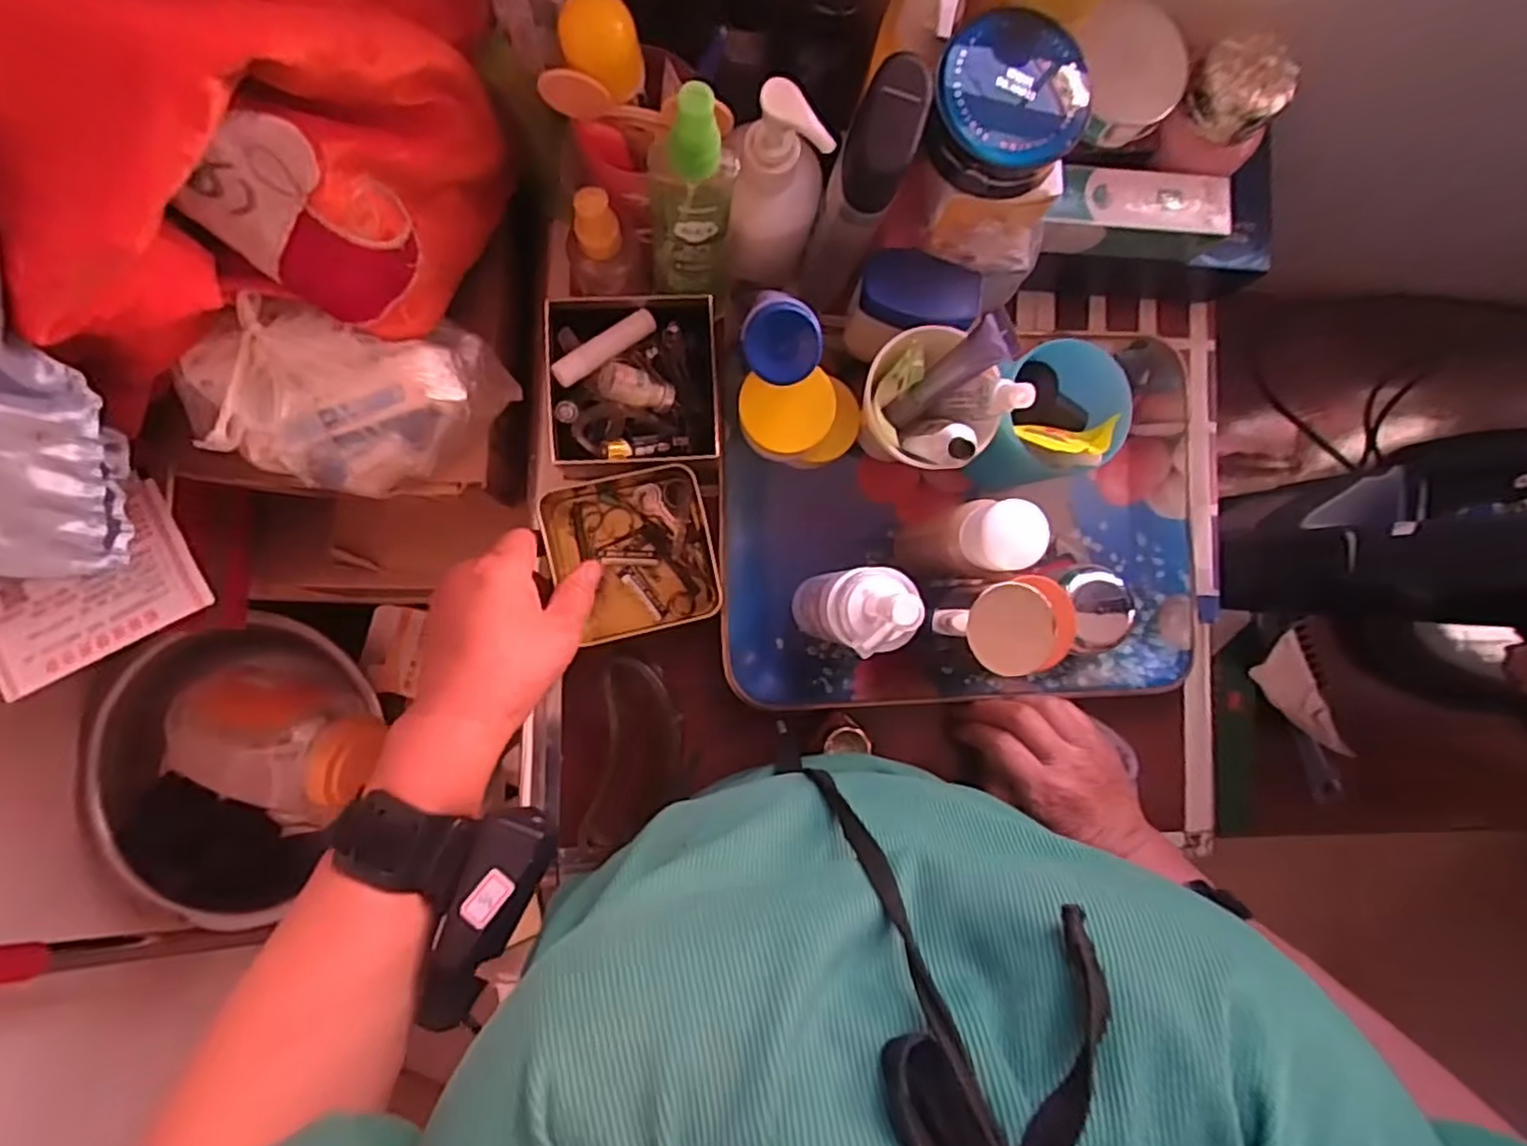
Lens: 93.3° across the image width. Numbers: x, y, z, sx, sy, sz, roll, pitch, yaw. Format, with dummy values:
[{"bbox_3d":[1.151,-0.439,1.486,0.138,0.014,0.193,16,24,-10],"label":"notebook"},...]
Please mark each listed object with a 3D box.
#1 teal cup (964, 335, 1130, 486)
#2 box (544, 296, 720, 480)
[{"bbox_3d":[0.172,-0.101,0.447,0.073,0.099,0.087,7,89,-7],"label":"teal cup"},{"bbox_3d":[-0.080,-0.114,0.446,0.099,0.039,0.105,-3,90,-7],"label":"box"}]

